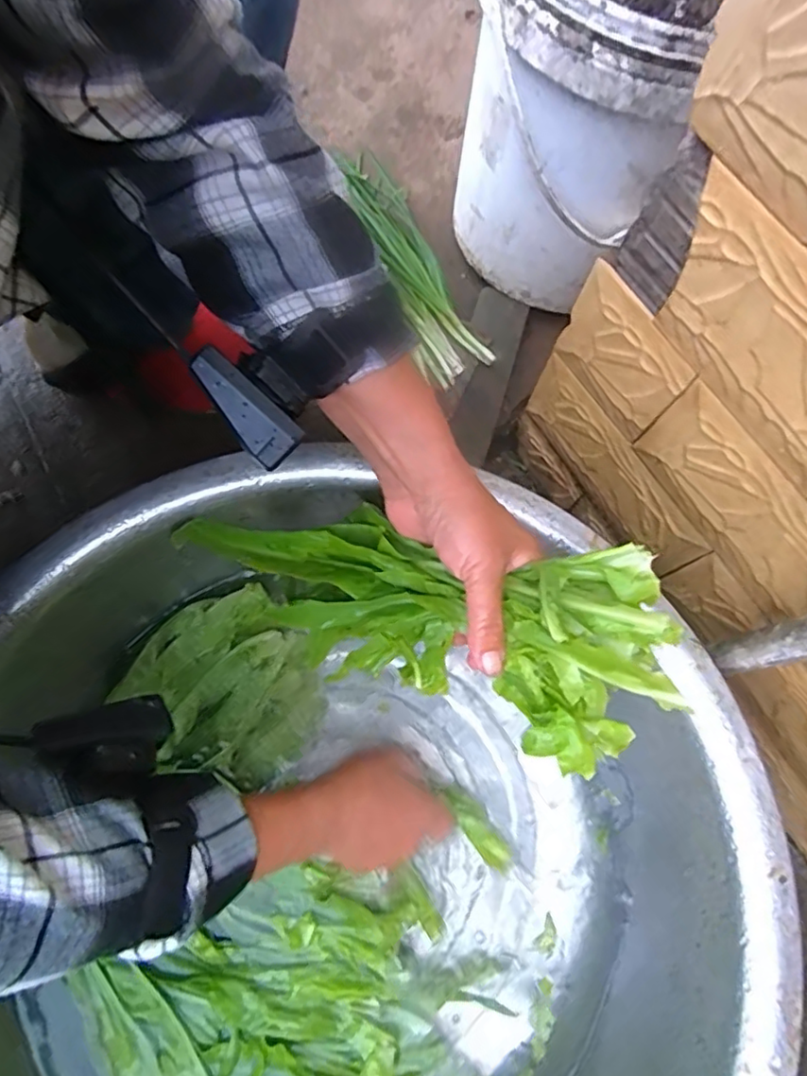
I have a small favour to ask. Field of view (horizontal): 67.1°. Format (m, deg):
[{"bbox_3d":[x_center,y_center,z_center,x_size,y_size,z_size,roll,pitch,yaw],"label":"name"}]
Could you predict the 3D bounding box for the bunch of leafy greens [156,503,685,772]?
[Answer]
[{"bbox_3d":[-0.005,0.040,0.369,0.304,0.062,0.111,13,71,22],"label":"bunch of leafy greens"}]

